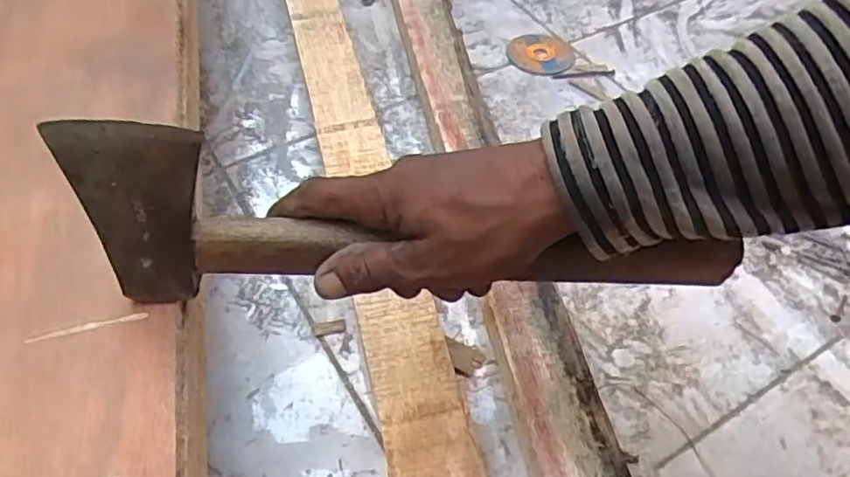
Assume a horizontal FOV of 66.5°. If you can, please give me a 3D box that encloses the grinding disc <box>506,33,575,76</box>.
[{"bbox_3d":[0.126,-0.202,0.707,0.070,0.006,0.074,1,51,-1],"label":"grinding disc"}]

